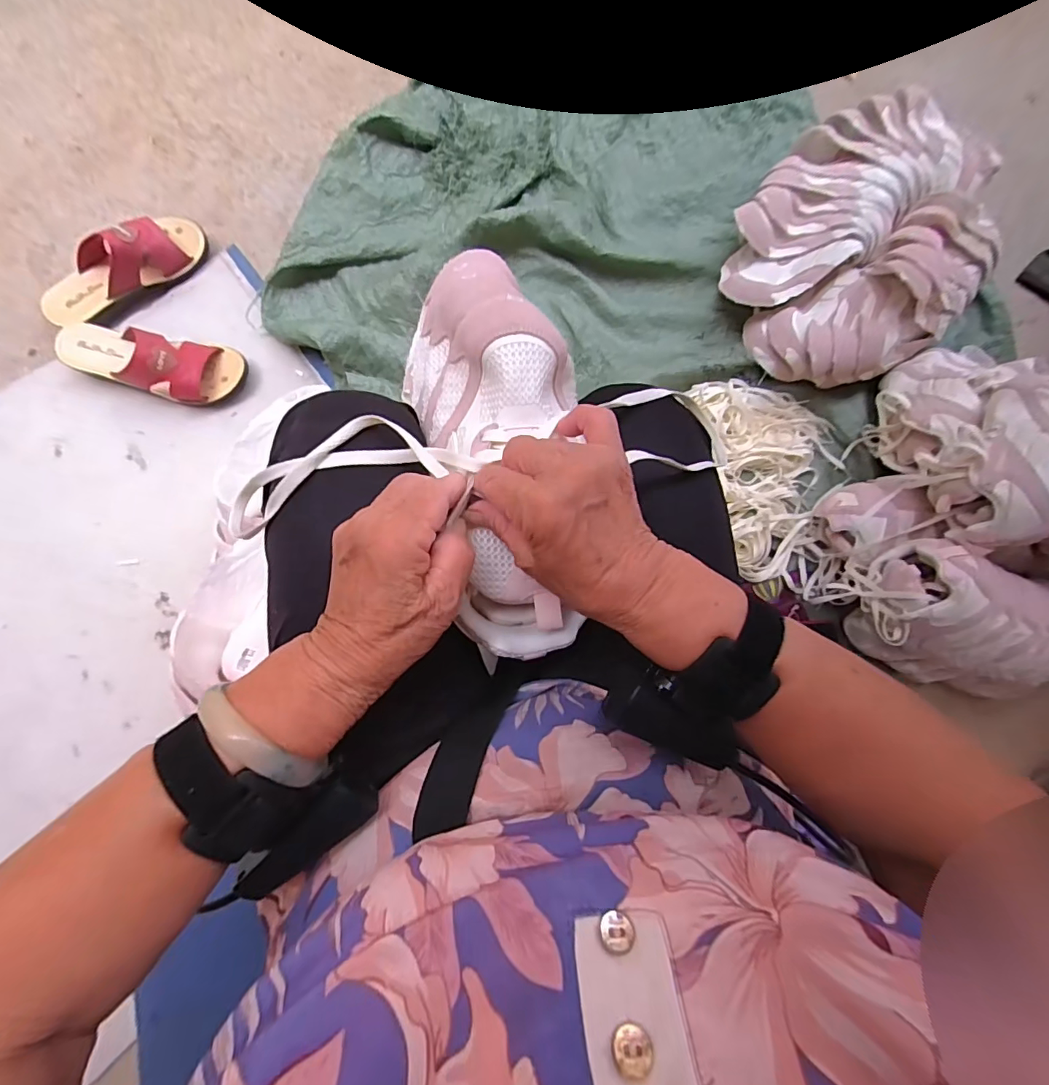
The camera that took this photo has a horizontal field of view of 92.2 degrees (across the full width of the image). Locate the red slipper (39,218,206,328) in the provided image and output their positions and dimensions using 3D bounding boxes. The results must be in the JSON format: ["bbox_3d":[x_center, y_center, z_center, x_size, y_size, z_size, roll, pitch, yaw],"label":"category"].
[{"bbox_3d":[-0.551,-0.377,0.690,0.227,0.073,0.079,-35,94,-7],"label":"red slipper"}]

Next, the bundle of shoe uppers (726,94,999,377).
[{"bbox_3d":[0.505,-0.440,0.756,0.342,0.154,0.393,42,84,-5],"label":"bundle of shoe uppers"}]

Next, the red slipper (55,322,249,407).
[{"bbox_3d":[-0.503,-0.243,0.674,0.222,0.078,0.084,9,88,-8],"label":"red slipper"}]

